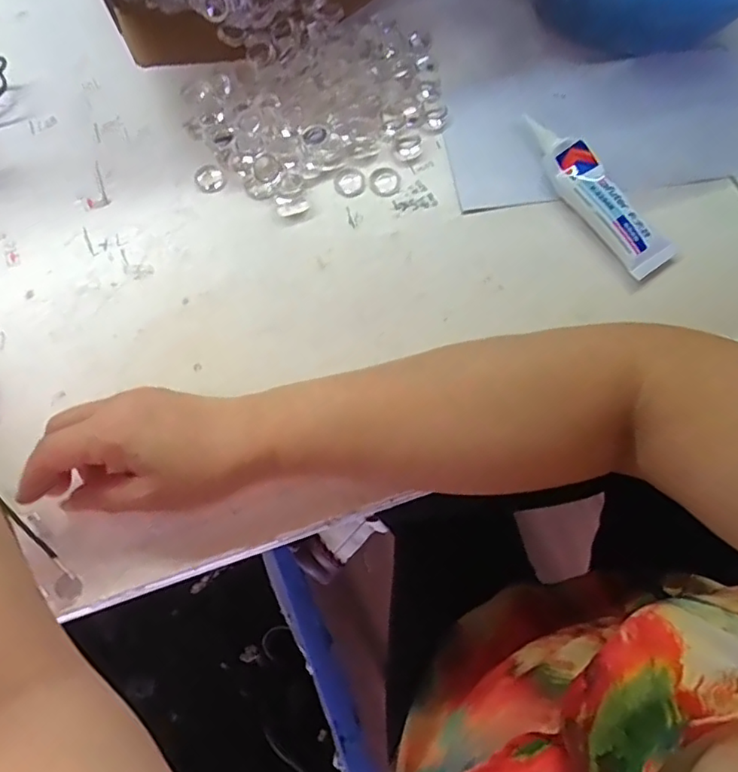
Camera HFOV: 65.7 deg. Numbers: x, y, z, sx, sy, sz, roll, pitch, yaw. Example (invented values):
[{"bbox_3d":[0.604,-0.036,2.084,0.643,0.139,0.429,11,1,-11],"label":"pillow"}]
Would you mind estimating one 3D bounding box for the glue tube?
[{"bbox_3d":[0.154,-0.134,0.396,0.028,0.024,0.135,-31,75,-11],"label":"glue tube"}]

